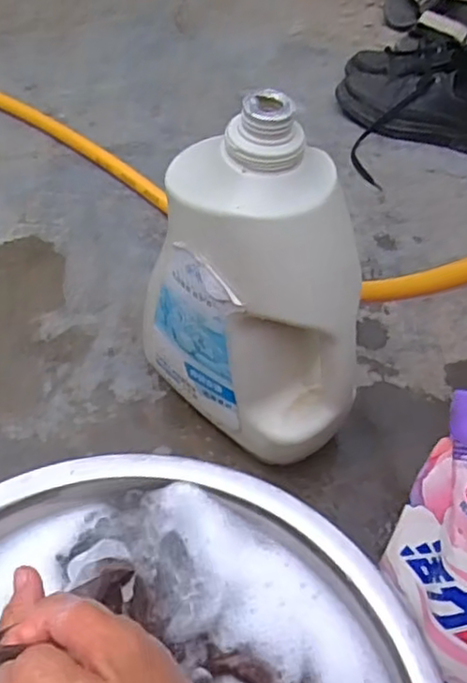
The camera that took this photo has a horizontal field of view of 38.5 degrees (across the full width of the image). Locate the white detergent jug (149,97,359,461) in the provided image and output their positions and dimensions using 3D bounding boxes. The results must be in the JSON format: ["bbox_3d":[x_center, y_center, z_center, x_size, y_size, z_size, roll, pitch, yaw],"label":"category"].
[{"bbox_3d":[0.020,-0.042,0.551,0.201,0.289,0.098,34,57,22],"label":"white detergent jug"}]

